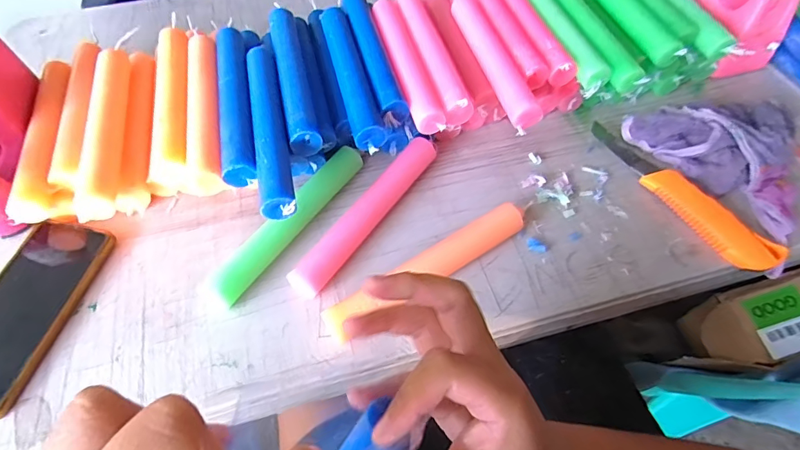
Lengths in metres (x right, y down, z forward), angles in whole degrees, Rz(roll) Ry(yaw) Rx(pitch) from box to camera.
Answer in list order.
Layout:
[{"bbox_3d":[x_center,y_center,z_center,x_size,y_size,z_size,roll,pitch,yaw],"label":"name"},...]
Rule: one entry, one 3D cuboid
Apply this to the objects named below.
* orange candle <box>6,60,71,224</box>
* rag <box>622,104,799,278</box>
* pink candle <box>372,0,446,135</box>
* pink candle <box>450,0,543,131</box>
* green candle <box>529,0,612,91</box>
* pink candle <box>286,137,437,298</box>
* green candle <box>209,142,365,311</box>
[{"bbox_3d":[-0.344,-0.088,0.434,0.030,0.022,0.189,-12,59,-7],"label":"orange candle"},{"bbox_3d":[0.338,-0.065,0.436,0.161,0.040,0.189,-26,61,-15],"label":"rag"},{"bbox_3d":[0.004,-0.172,0.458,0.030,0.021,0.192,-12,59,-8],"label":"pink candle"},{"bbox_3d":[0.092,-0.174,0.453,0.025,0.021,0.193,-13,59,-8],"label":"pink candle"},{"bbox_3d":[0.168,-0.220,0.484,0.026,0.019,0.193,-14,59,-9],"label":"green candle"},{"bbox_3d":[-0.028,-0.012,0.415,0.025,0.022,0.190,31,63,18],"label":"pink candle"},{"bbox_3d":[-0.099,-0.007,0.410,0.027,0.026,0.183,29,62,17],"label":"green candle"}]

